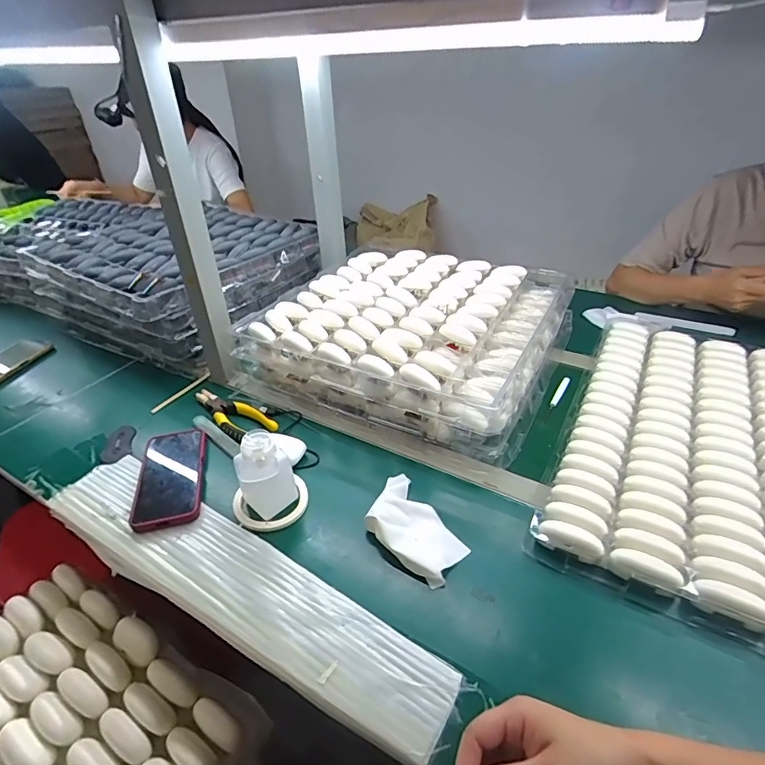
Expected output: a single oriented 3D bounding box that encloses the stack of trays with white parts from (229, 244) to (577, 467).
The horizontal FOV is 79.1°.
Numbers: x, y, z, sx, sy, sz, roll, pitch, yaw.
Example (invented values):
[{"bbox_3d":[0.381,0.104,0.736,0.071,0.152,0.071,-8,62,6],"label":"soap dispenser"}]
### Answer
[{"bbox_3d":[0.056,-0.093,0.835,0.485,0.121,0.438,17,41,22],"label":"stack of trays with white parts"}]

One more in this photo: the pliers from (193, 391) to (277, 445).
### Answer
[{"bbox_3d":[-0.238,0.051,0.730,0.170,0.026,0.059,28,46,33],"label":"pliers"}]

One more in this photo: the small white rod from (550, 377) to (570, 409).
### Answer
[{"bbox_3d":[0.295,0.016,0.769,0.014,0.011,0.081,21,43,27],"label":"small white rod"}]

